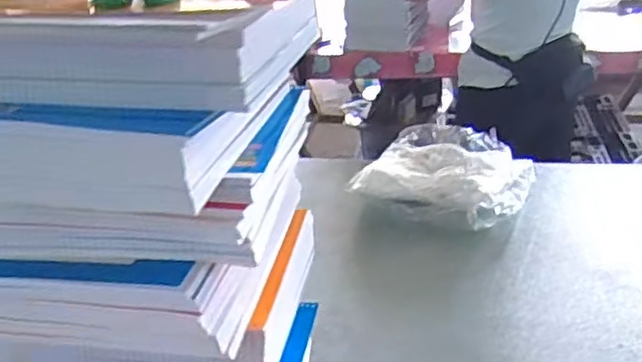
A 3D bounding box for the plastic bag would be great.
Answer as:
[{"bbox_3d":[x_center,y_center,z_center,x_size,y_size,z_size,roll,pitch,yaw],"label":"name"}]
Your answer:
[{"bbox_3d":[0.222,-0.009,1.195,0.276,0.100,0.252,11,28,29],"label":"plastic bag"}]

